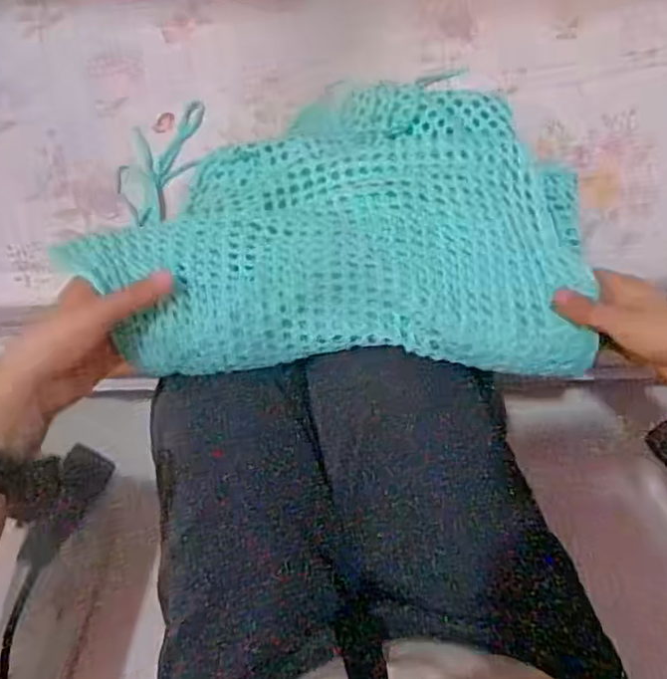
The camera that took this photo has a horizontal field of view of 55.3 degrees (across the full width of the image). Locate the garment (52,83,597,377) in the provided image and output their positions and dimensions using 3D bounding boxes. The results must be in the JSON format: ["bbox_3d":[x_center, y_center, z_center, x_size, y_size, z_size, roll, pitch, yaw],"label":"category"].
[{"bbox_3d":[0.002,-0.099,0.497,0.350,0.082,0.250,0,76,1],"label":"garment"}]

